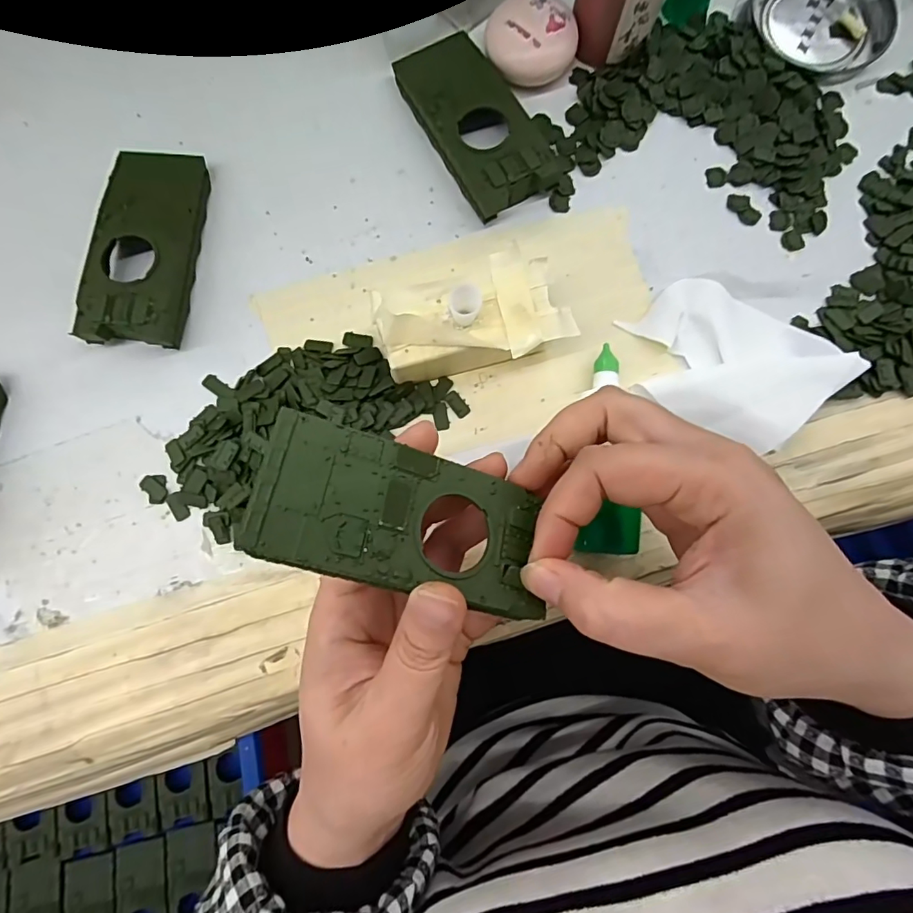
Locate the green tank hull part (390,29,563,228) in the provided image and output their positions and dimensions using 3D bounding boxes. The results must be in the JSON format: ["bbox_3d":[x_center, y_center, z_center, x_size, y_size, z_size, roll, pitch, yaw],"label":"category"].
[{"bbox_3d":[0.009,-0.176,0.271,0.048,0.020,0.102,-27,80,-4],"label":"green tank hull part"}]

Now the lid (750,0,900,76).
[{"bbox_3d":[0.207,-0.254,0.290,0.072,0.014,0.072,0,80,1],"label":"lid"}]

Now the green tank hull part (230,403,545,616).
[{"bbox_3d":[-0.015,0.021,0.166,0.098,0.012,0.044,22,80,-20],"label":"green tank hull part"}]

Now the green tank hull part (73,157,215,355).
[{"bbox_3d":[-0.158,-0.107,0.261,0.045,0.021,0.104,3,80,2],"label":"green tank hull part"}]

